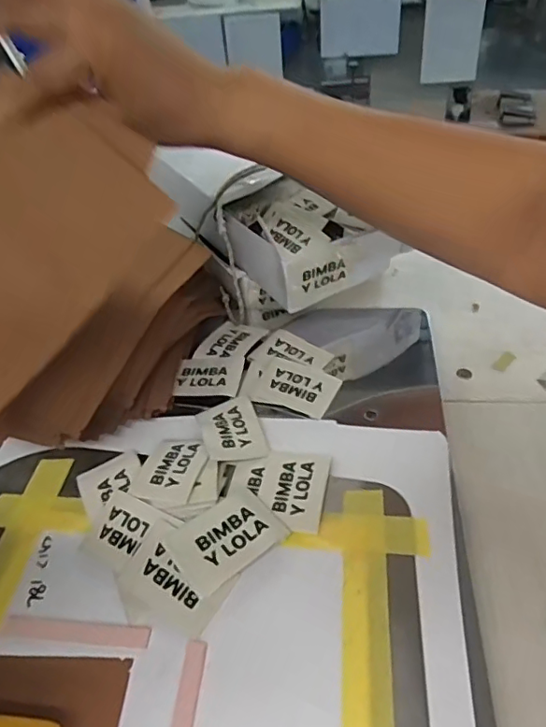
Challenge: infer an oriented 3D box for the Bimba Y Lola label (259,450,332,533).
[{"bbox_3d":[0.013,0.078,0.355,0.041,0.004,0.056,5,44,12],"label":"Bimba Y Lola label"}]

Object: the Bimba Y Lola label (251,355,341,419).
[{"bbox_3d":[0.017,0.017,0.424,0.059,0.005,0.044,18,52,23],"label":"Bimba Y Lola label"}]

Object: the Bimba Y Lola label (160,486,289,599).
[{"bbox_3d":[-0.028,0.103,0.330,0.060,0.007,0.046,-35,58,-27],"label":"Bimba Y Lola label"}]

